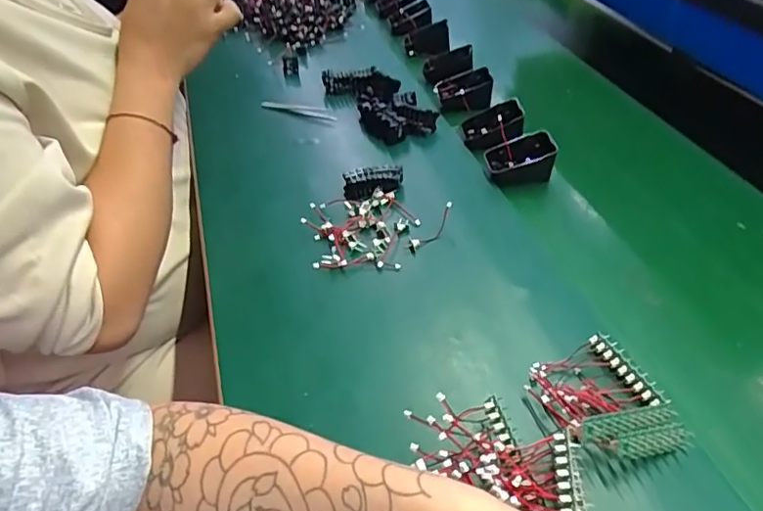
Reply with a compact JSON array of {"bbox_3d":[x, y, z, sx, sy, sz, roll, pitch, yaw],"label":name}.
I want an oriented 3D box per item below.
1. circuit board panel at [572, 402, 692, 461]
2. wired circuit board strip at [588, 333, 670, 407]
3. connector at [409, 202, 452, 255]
[{"bbox_3d":[0.157,0.114,0.348,0.080,0.011,0.031,-4,73,-19],"label":"circuit board panel"},{"bbox_3d":[0.173,0.080,0.391,0.015,0.006,0.064,-19,46,-19],"label":"wired circuit board strip"},{"bbox_3d":[0.046,-0.026,0.518,0.021,0.013,0.059,35,75,32],"label":"connector"}]

